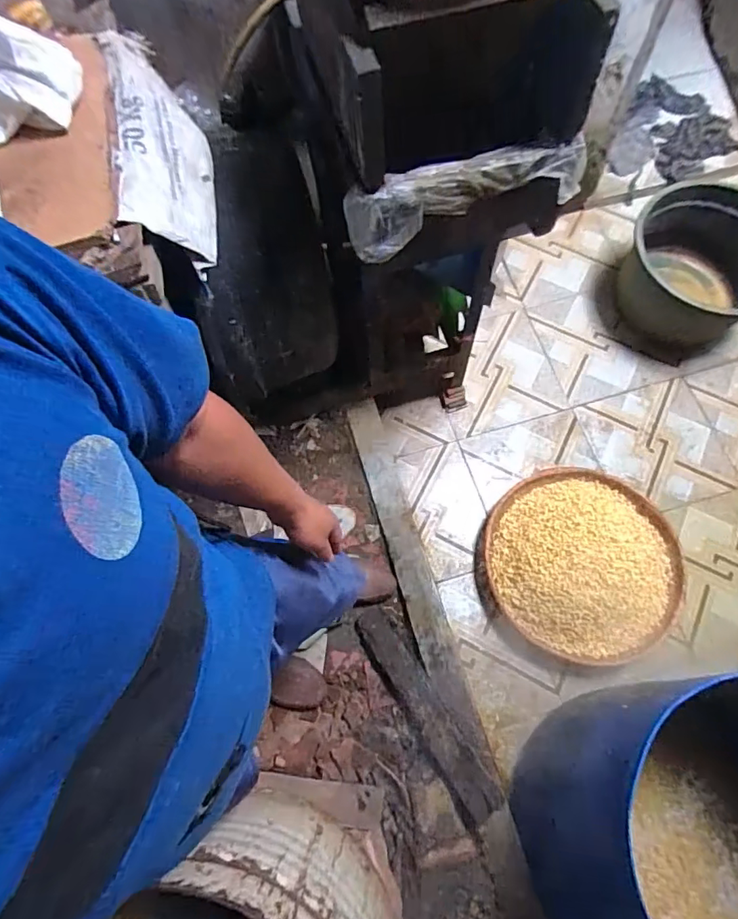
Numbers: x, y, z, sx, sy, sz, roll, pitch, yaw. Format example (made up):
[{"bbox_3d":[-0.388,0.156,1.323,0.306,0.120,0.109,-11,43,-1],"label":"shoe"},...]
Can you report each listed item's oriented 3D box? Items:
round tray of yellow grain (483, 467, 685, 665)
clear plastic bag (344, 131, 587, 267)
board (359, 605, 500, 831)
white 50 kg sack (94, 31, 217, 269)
[{"bbox_3d":[0.619,0.279,1.436,0.573,0.159,0.544,-37,74,-11],"label":"round tray of yellow grain"},{"bbox_3d":[0.165,-0.455,0.873,0.422,0.102,0.076,-18,71,-5],"label":"clear plastic bag"},{"bbox_3d":[0.128,0.591,1.211,0.095,0.023,0.504,-33,62,-6],"label":"board"},{"bbox_3d":[-0.393,-0.586,0.934,0.056,0.192,0.523,-31,66,36],"label":"white 50 kg sack"}]

